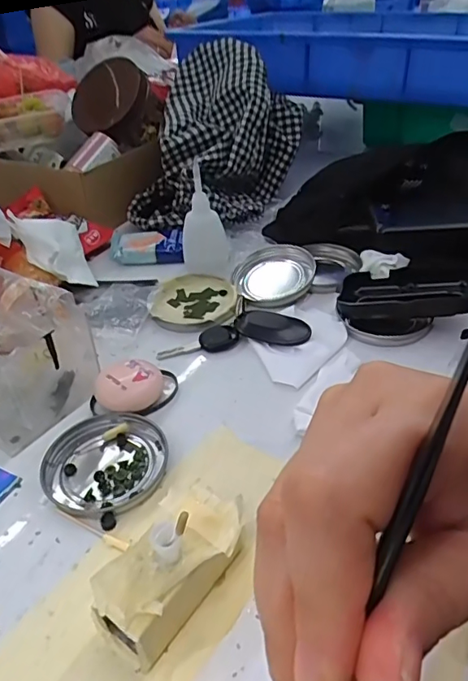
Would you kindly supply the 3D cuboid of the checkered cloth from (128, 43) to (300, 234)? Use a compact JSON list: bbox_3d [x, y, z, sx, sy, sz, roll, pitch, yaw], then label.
[{"bbox_3d":[-0.022,-0.241,0.615,0.186,0.146,0.204,-1,38,5],"label":"checkered cloth"}]

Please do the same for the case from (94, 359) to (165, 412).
[{"bbox_3d":[-0.076,0.035,0.385,0.047,0.021,0.038,-7,39,-3],"label":"case"}]

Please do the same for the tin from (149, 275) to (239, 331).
[{"bbox_3d":[-0.037,-0.034,0.483,0.076,0.012,0.079,-3,39,2],"label":"tin"}]

